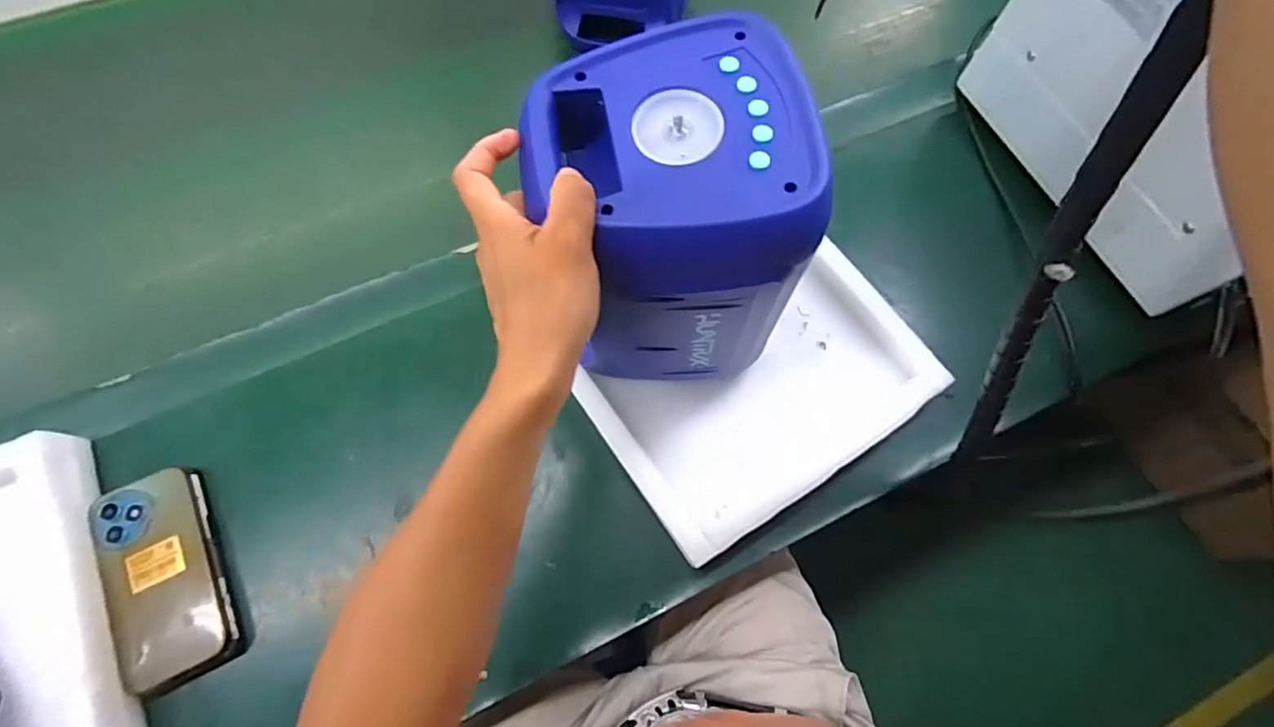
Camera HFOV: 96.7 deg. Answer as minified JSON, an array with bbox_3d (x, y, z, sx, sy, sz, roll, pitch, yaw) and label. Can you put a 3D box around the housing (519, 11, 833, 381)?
[{"bbox_3d":[0.019,-0.095,0.402,0.160,0.189,0.172,-4,70,-3],"label":"housing"}]

